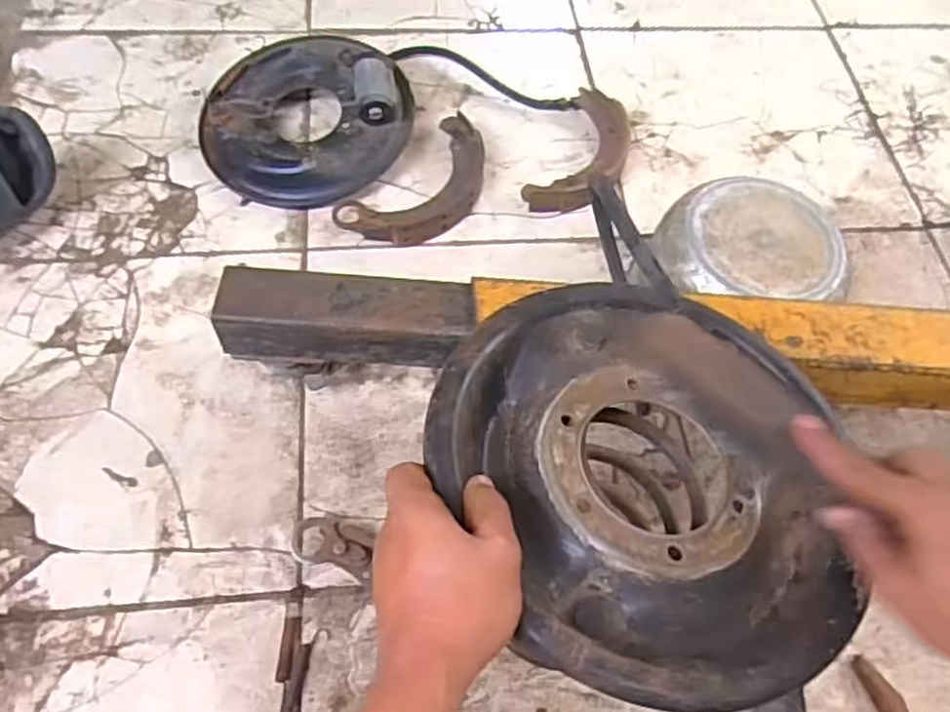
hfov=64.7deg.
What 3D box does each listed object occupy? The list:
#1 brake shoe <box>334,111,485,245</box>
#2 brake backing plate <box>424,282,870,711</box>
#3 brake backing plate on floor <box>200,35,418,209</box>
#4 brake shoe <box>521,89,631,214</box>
[{"bbox_3d":[-0.061,-0.211,0.947,0.120,0.032,0.226,38,66,16],"label":"brake shoe"},{"bbox_3d":[0.111,0.064,0.449,0.249,0.061,0.257,2,62,-3],"label":"brake backing plate"},{"bbox_3d":[-0.218,-0.313,0.966,0.244,0.083,0.260,2,62,-3],"label":"brake backing plate on floor"},{"bbox_3d":[0.148,-0.265,0.989,0.100,0.030,0.213,26,63,10],"label":"brake shoe"}]

